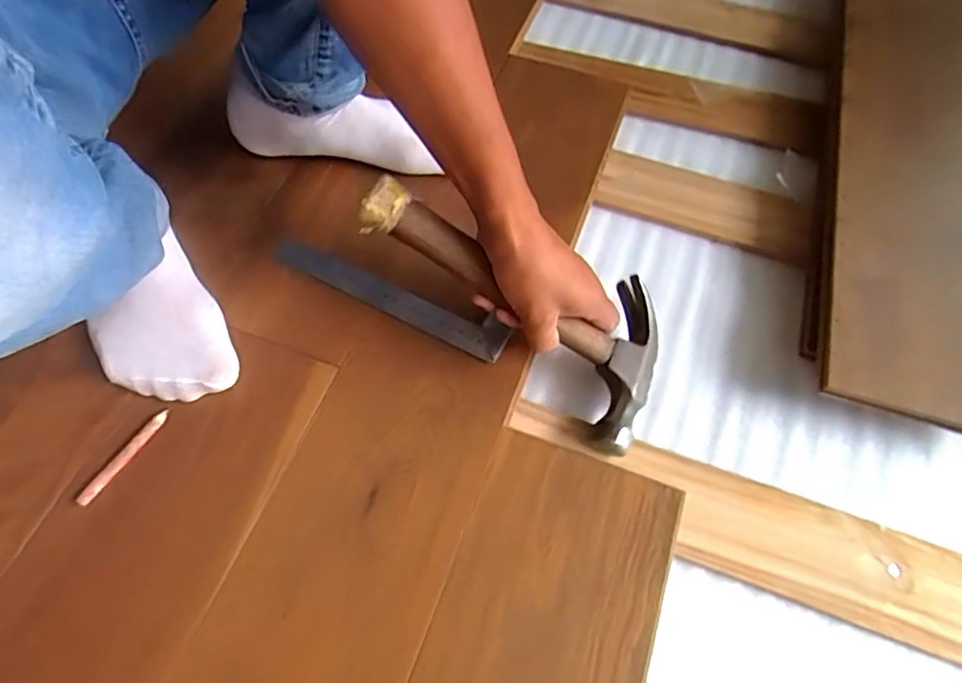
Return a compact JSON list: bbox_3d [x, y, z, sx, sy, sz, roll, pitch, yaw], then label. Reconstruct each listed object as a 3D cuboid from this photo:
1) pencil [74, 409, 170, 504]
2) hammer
[{"bbox_3d":[-0.285,0.092,0.461,0.010,0.008,0.087,29,65,14],"label":"pencil"},{"bbox_3d":[0.030,-0.037,0.465,0.271,0.031,0.142,33,63,-14],"label":"hammer"}]

